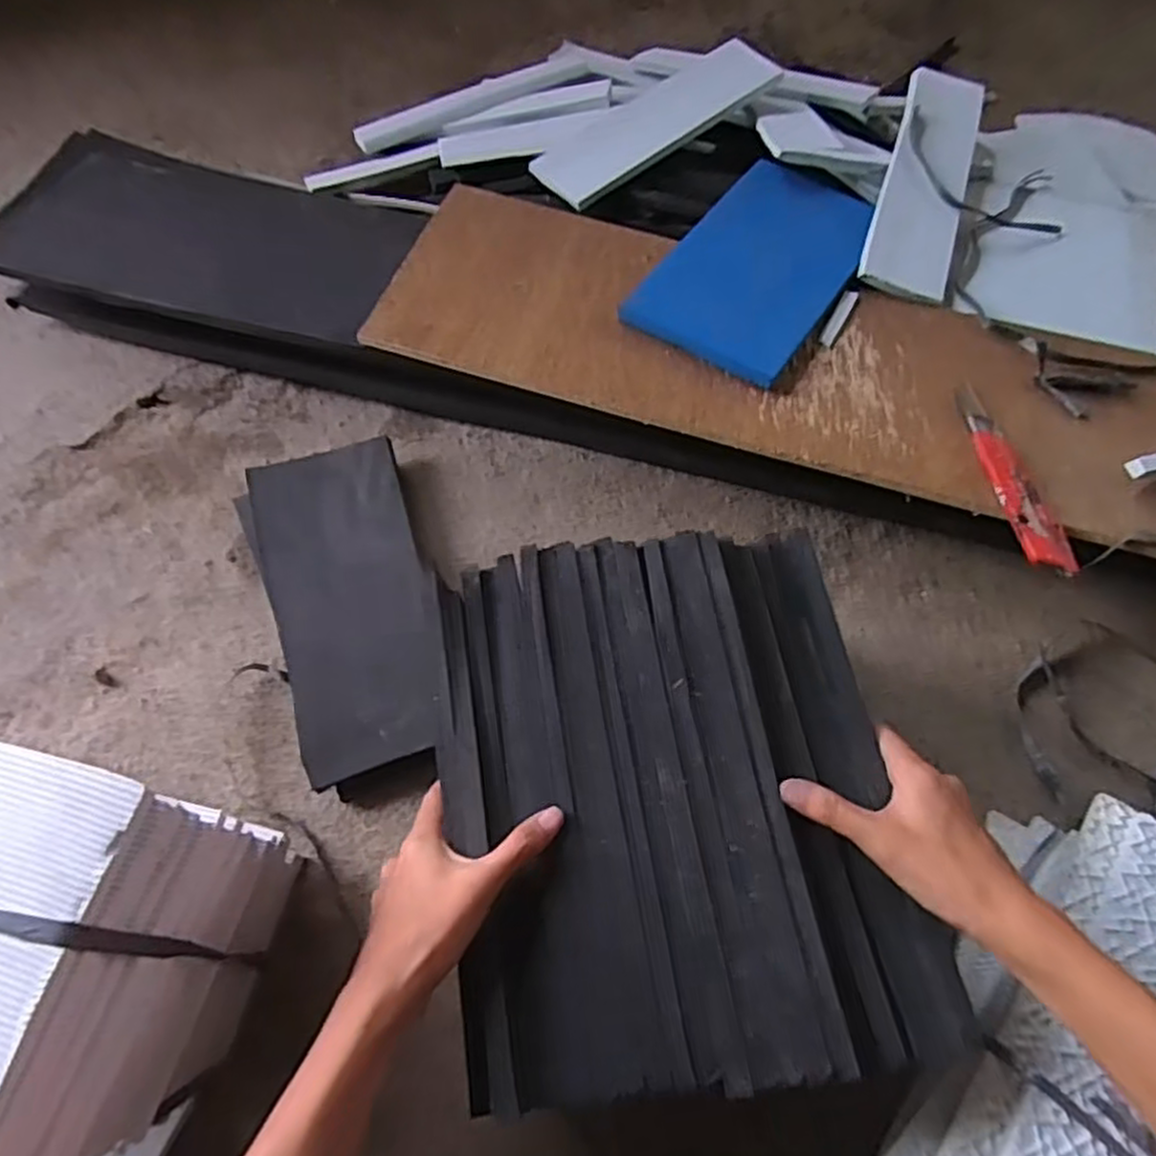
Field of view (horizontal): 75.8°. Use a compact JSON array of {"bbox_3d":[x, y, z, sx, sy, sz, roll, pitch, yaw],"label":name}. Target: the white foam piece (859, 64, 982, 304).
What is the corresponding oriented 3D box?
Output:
[{"bbox_3d":[0.338,-0.387,0.723,0.079,0.010,0.274,16,74,6],"label":"white foam piece"}]

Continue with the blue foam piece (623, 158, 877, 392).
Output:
[{"bbox_3d":[0.174,-0.297,0.682,0.150,0.018,0.285,31,67,14],"label":"blue foam piece"}]

